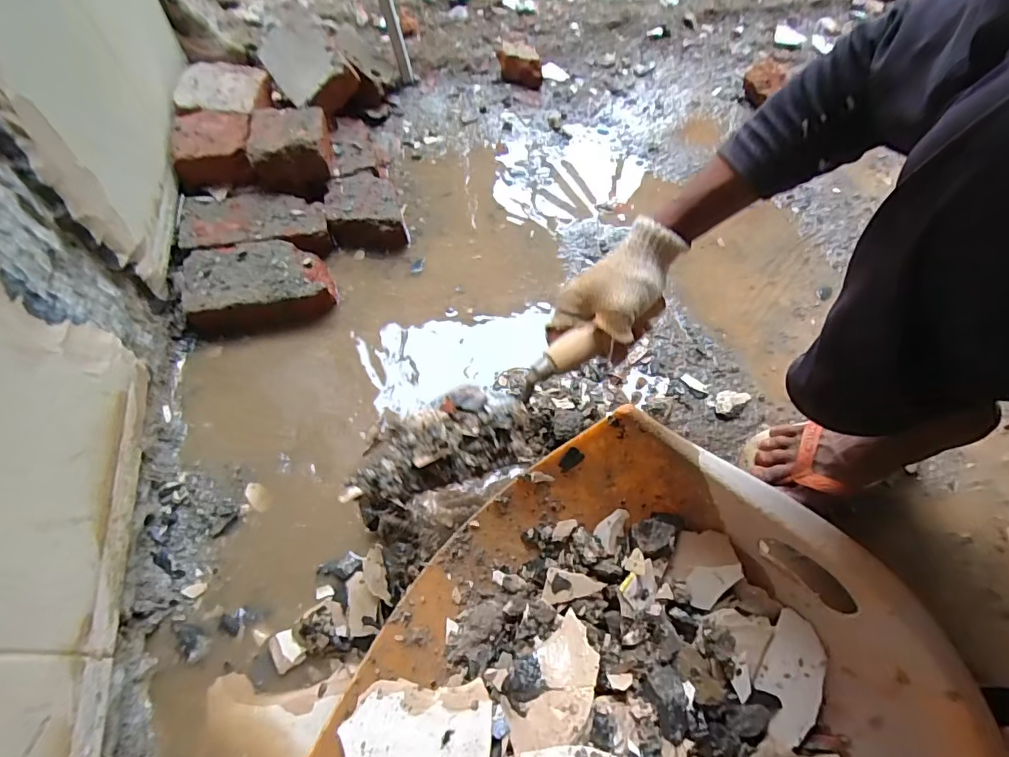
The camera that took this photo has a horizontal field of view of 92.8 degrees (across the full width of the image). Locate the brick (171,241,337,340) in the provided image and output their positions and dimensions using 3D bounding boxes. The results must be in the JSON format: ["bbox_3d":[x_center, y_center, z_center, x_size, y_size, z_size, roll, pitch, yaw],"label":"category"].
[{"bbox_3d":[-0.331,-0.123,0.646,0.186,0.057,0.115,-15,61,-10],"label":"brick"}]

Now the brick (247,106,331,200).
[{"bbox_3d":[-0.315,-0.340,0.719,0.107,0.075,0.112,-8,58,-2],"label":"brick"}]

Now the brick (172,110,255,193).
[{"bbox_3d":[-0.422,-0.335,0.709,0.105,0.070,0.103,-11,58,-4],"label":"brick"}]

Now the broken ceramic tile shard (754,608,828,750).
[{"bbox_3d":[0.228,0.238,0.381,0.050,0.006,0.094,23,74,4],"label":"broken ceramic tile shard"}]

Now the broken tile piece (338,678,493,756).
[{"bbox_3d":[-0.050,0.225,0.297,0.098,0.004,0.064,19,46,-28],"label":"broken tile piece"}]

